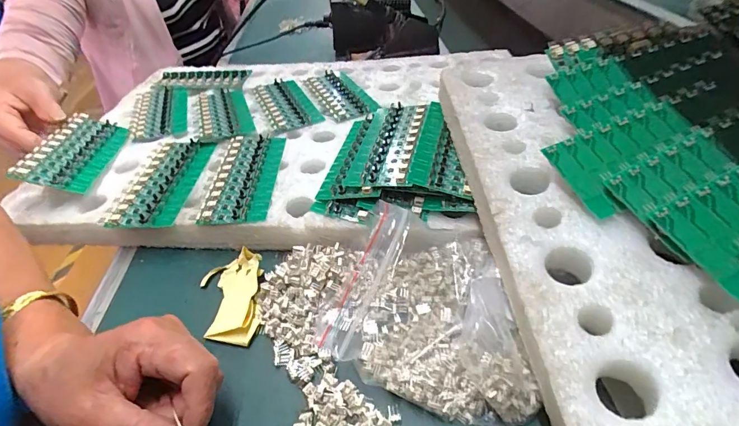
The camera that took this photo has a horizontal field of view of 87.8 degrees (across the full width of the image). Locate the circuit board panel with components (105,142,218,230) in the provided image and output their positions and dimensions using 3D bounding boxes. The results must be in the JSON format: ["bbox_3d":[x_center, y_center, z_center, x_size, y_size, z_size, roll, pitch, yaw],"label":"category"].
[{"bbox_3d":[-0.207,-0.034,0.392,0.062,0.006,0.132,-3,42,3],"label":"circuit board panel with components"}]

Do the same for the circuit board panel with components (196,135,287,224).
[{"bbox_3d":[-0.124,-0.041,0.393,0.059,0.008,0.140,-4,42,3],"label":"circuit board panel with components"}]

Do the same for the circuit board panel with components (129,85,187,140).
[{"bbox_3d":[-0.278,-0.136,0.513,0.064,0.010,0.140,-16,43,-11],"label":"circuit board panel with components"}]

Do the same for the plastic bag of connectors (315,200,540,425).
[{"bbox_3d":[0.045,0.062,0.278,0.145,0.043,0.135,12,45,18],"label":"plastic bag of connectors"}]

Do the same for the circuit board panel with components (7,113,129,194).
[{"bbox_3d":[-0.313,-0.066,0.411,0.059,0.008,0.128,20,34,-22],"label":"circuit board panel with components"}]

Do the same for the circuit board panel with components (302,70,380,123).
[{"bbox_3d":[-0.039,-0.159,0.512,0.062,0.009,0.157,-20,44,-15],"label":"circuit board panel with components"}]

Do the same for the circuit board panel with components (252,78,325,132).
[{"bbox_3d":[-0.111,-0.145,0.503,0.061,0.007,0.135,-20,44,-15],"label":"circuit board panel with components"}]

